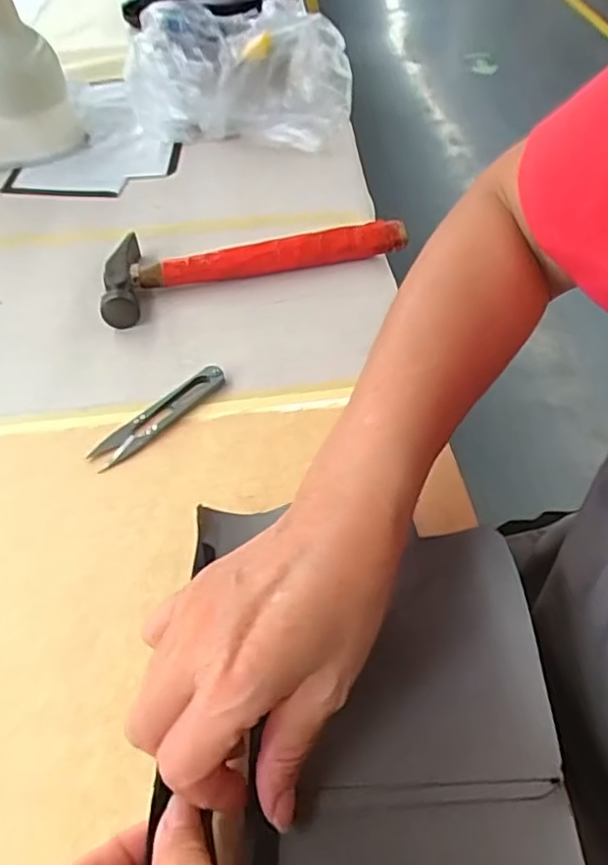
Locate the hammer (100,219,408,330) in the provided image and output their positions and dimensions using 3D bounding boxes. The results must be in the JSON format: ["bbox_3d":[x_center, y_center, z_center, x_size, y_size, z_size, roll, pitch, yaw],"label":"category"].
[{"bbox_3d":[-0.048,-0.158,0.524,0.250,0.027,0.095,-17,51,-11],"label":"hammer"}]

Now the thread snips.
[{"bbox_3d":[-0.096,-0.013,0.412,0.102,0.009,0.024,-38,58,-26],"label":"thread snips"}]

